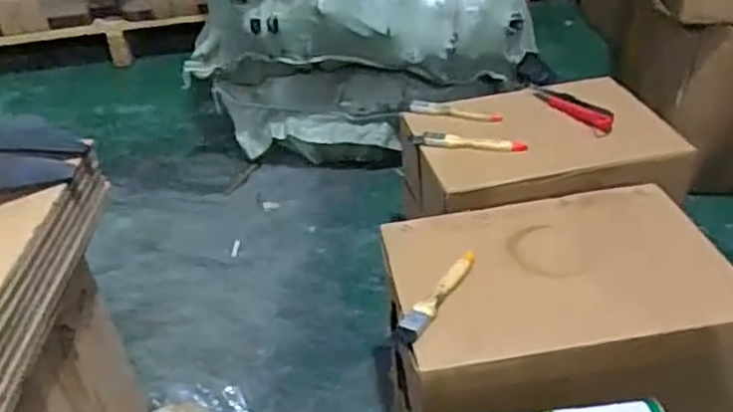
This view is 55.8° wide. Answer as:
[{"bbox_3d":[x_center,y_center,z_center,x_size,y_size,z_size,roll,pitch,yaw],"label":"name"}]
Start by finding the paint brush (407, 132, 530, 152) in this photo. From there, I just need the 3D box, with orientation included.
[{"bbox_3d":[0.146,-0.094,0.997,0.163,0.012,0.026,6,36,15],"label":"paint brush"}]

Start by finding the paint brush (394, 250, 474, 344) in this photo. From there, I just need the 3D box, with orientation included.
[{"bbox_3d":[0.078,0.095,0.740,0.023,0.013,0.149,20,42,31],"label":"paint brush"}]

